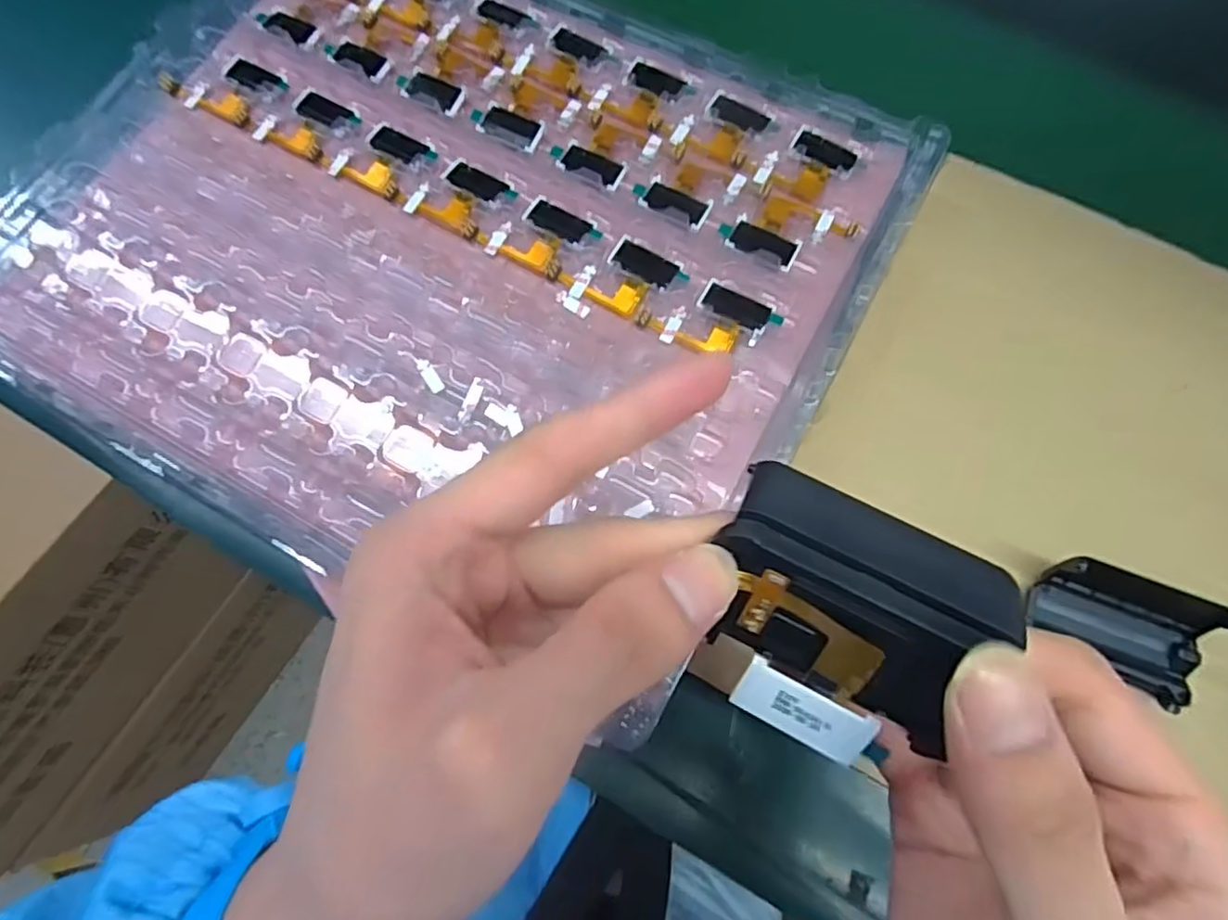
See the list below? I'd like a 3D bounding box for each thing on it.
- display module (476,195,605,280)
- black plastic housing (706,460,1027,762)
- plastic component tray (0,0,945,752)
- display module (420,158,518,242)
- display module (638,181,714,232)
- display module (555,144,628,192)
[{"bbox_3d":[-0.034,-0.103,0.301,0.044,0.004,0.038,34,77,11],"label":"display module"},{"bbox_3d":[0.055,0.030,0.148,0.063,0.015,0.044,29,76,9],"label":"black plastic housing"},{"bbox_3d":[-0.077,-0.106,0.304,0.368,0.016,0.299,28,76,9],"label":"plastic component tray"},{"bbox_3d":[-0.069,-0.124,0.307,0.036,0.004,0.033,33,77,10],"label":"display module"},{"bbox_3d":[0.029,-0.120,0.305,0.031,0.004,0.015,28,76,9],"label":"display module"},{"bbox_3d":[-0.010,-0.141,0.312,0.031,0.004,0.017,26,76,9],"label":"display module"}]

